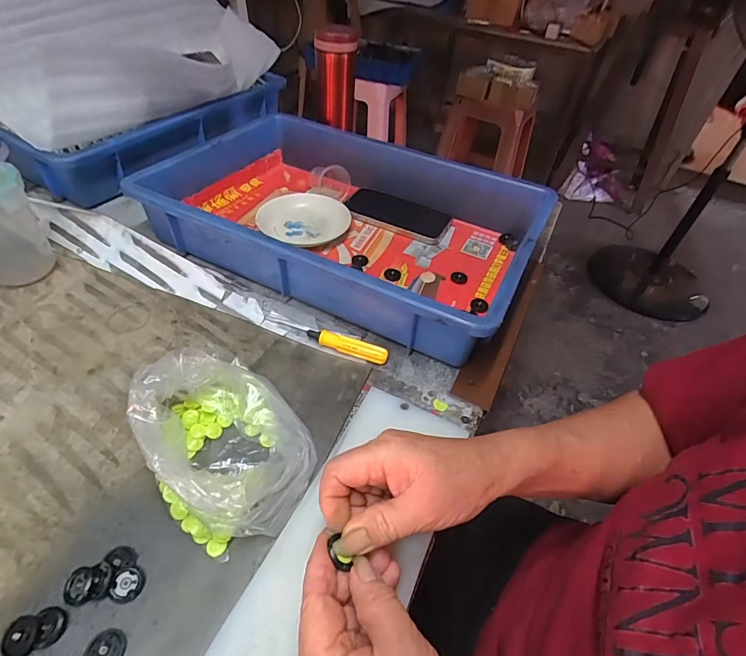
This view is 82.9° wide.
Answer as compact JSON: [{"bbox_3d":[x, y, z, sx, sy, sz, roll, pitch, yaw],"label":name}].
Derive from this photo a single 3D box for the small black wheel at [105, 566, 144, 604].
[{"bbox_3d":[-0.154,0.160,0.264,0.019,0.005,0.020,3,46,-4],"label":"small black wheel"}]

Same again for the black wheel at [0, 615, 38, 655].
[{"bbox_3d":[-0.200,0.176,0.240,0.019,0.006,0.018,3,46,-4],"label":"black wheel"}]

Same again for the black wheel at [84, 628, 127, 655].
[{"bbox_3d":[-0.153,0.183,0.240,0.020,0.006,0.020,3,46,-4],"label":"black wheel"}]

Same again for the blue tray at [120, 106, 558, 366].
[{"bbox_3d":[-0.031,-0.136,0.520,0.432,0.088,0.280,24,48,15],"label":"blue tray"}]

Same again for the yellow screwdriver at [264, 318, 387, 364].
[{"bbox_3d":[-0.047,0.009,0.423,0.130,0.015,0.013,20,47,12],"label":"yellow screwdriver"}]

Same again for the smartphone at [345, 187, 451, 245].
[{"bbox_3d":[0.031,-0.161,0.596,0.149,0.015,0.075,22,47,14],"label":"smartphone"}]

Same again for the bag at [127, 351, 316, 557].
[{"bbox_3d":[-0.110,0.075,0.316,0.107,0.055,0.155,-22,52,-25],"label":"bag"}]

